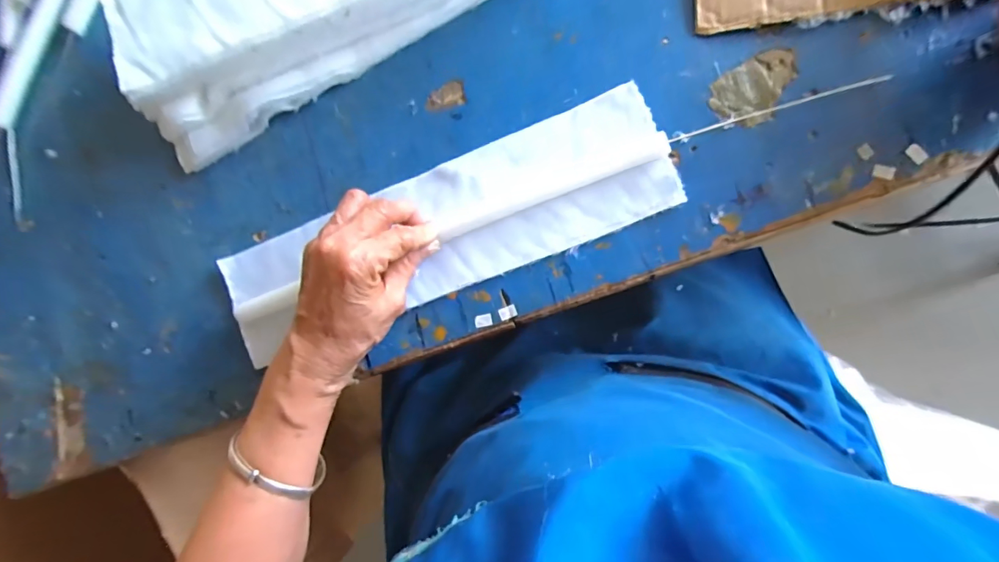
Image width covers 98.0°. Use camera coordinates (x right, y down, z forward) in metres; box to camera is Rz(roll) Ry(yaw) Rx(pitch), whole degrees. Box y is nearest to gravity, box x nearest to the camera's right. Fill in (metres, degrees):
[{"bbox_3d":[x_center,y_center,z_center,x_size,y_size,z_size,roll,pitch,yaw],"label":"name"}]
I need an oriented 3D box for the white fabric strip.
[{"bbox_3d":[-0.045,-0.035,0.316,0.335,0.008,0.090,-21,86,7],"label":"white fabric strip"}]

